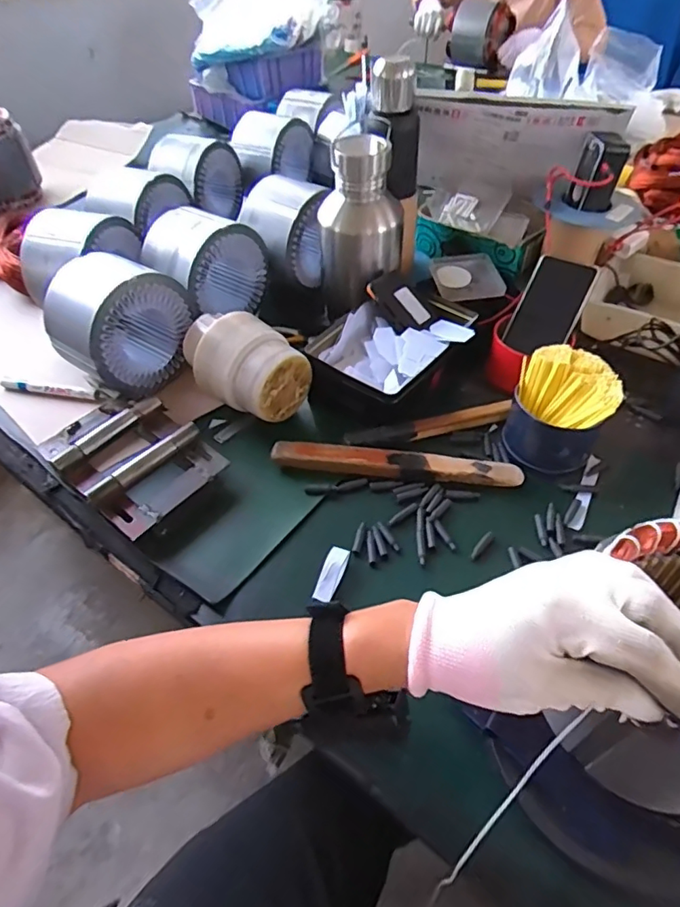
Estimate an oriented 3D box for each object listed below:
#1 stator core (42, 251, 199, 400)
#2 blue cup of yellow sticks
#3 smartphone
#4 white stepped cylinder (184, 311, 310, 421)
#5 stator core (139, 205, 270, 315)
[{"bbox_3d":[-0.278,-0.169,0.687,0.113,0.134,0.152,26,55,24],"label":"stator core"},{"bbox_3d":[0.245,-0.047,0.597,0.100,0.099,0.093,-2,49,2],"label":"blue cup of yellow sticks"},{"bbox_3d":[0.270,-0.188,0.689,0.077,0.015,0.131,27,93,22],"label":"smartphone"},{"bbox_3d":[-0.122,-0.110,0.655,0.155,0.096,0.108,34,59,29],"label":"white stepped cylinder"},{"bbox_3d":[-0.189,-0.276,0.771,0.106,0.124,0.154,31,58,27],"label":"stator core"}]

